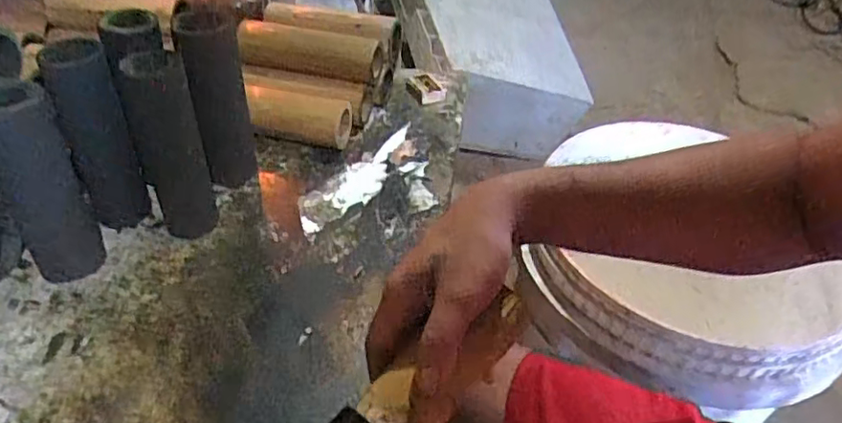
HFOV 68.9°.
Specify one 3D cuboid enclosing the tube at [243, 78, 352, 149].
[{"bbox_3d":[-0.149,-0.117,0.720,0.136,0.044,0.053,16,39,-4],"label":"tube"}]

